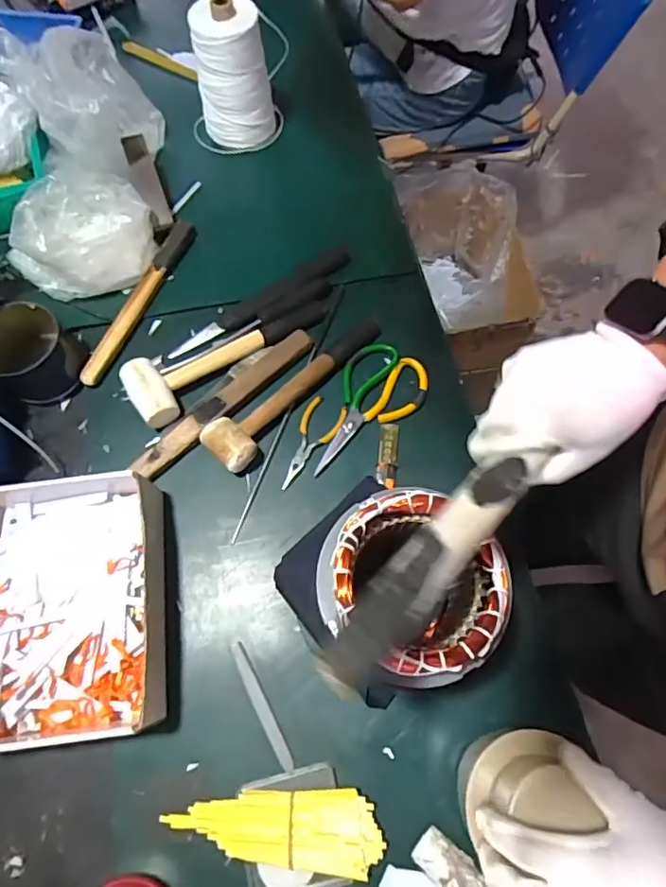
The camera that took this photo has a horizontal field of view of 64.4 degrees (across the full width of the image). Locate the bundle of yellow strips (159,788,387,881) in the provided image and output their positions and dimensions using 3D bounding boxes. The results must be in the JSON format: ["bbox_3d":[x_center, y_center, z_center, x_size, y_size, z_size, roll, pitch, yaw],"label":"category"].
[{"bbox_3d":[-0.054,0.350,0.481,0.192,0.027,0.060,1,68,0],"label":"bundle of yellow strips"}]

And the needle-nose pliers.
[{"bbox_3d":[-0.027,0.000,0.623,0.046,0.017,0.116,25,70,9],"label":"needle-nose pliers"}]

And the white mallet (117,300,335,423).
[{"bbox_3d":[-0.119,-0.105,0.649,0.265,0.042,0.082,-25,71,-10],"label":"white mallet"}]

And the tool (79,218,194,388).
[{"bbox_3d":[-0.252,-0.190,0.693,0.028,0.026,0.260,20,70,7],"label":"tool"}]

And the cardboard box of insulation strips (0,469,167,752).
[{"bbox_3d":[-0.270,0.157,0.536,0.198,0.067,0.256,-7,69,-3],"label":"cardboard box of insulation strips"}]

